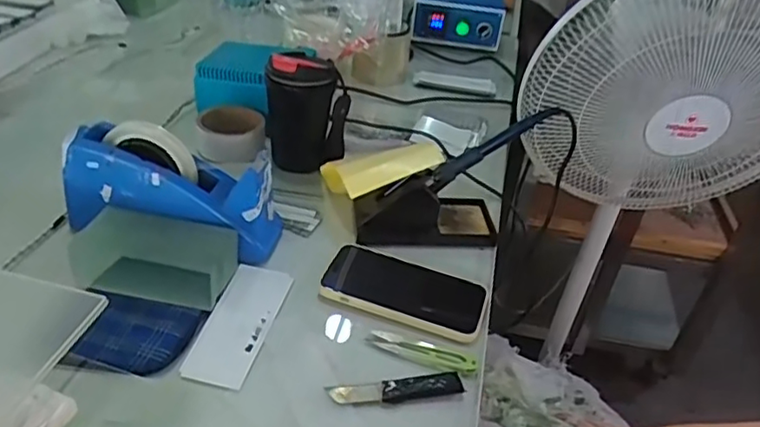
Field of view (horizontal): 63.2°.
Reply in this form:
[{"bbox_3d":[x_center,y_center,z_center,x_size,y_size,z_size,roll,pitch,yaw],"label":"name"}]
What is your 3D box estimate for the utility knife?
[{"bbox_3d":[0.014,0.149,0.524,0.113,0.008,0.021,-4,36,-13],"label":"utility knife"}]

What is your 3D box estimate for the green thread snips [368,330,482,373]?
[{"bbox_3d":[0.040,0.125,0.565,0.099,0.006,0.027,16,36,14],"label":"green thread snips"}]

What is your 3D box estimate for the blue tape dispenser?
[{"bbox_3d":[-0.208,-0.022,0.629,0.221,0.119,0.064,17,35,-5],"label":"blue tape dispenser"}]

